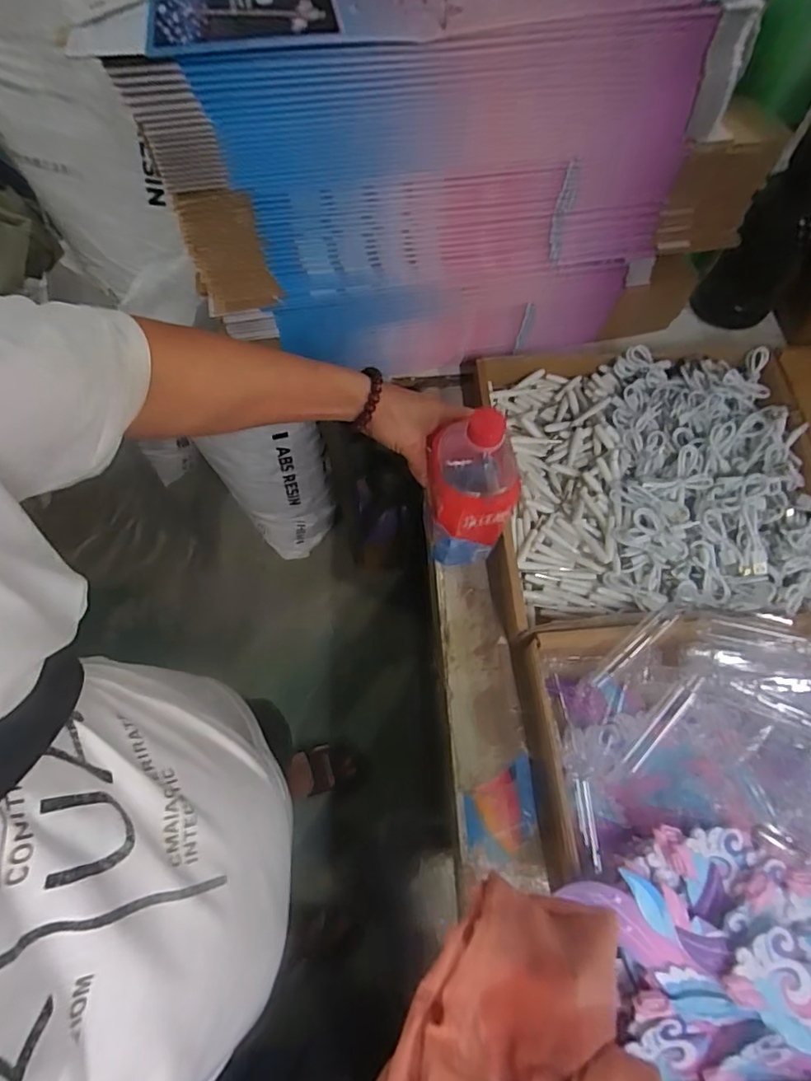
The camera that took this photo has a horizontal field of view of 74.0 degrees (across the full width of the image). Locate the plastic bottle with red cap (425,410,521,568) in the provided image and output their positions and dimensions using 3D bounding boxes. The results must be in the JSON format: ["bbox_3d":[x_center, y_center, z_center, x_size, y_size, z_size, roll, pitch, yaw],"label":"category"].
[{"bbox_3d":[0.062,-0.044,0.520,0.079,0.212,0.069,6,55,2],"label":"plastic bottle with red cap"}]

